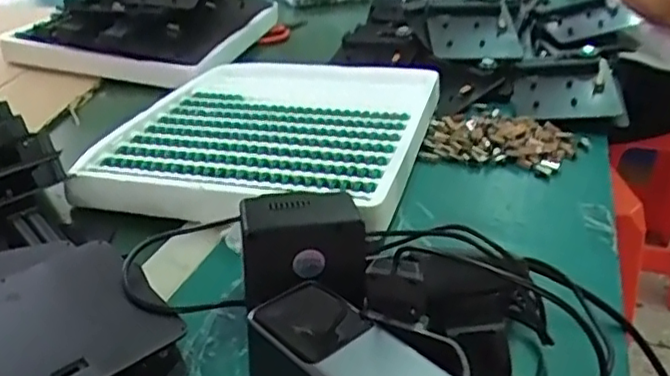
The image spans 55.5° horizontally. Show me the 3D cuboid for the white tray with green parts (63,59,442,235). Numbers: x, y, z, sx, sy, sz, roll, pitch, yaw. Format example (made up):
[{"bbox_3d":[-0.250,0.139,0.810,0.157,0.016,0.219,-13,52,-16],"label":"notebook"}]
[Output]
[{"bbox_3d":[-0.063,-0.060,0.637,0.292,0.049,0.316,8,30,12],"label":"white tray with green parts"}]

